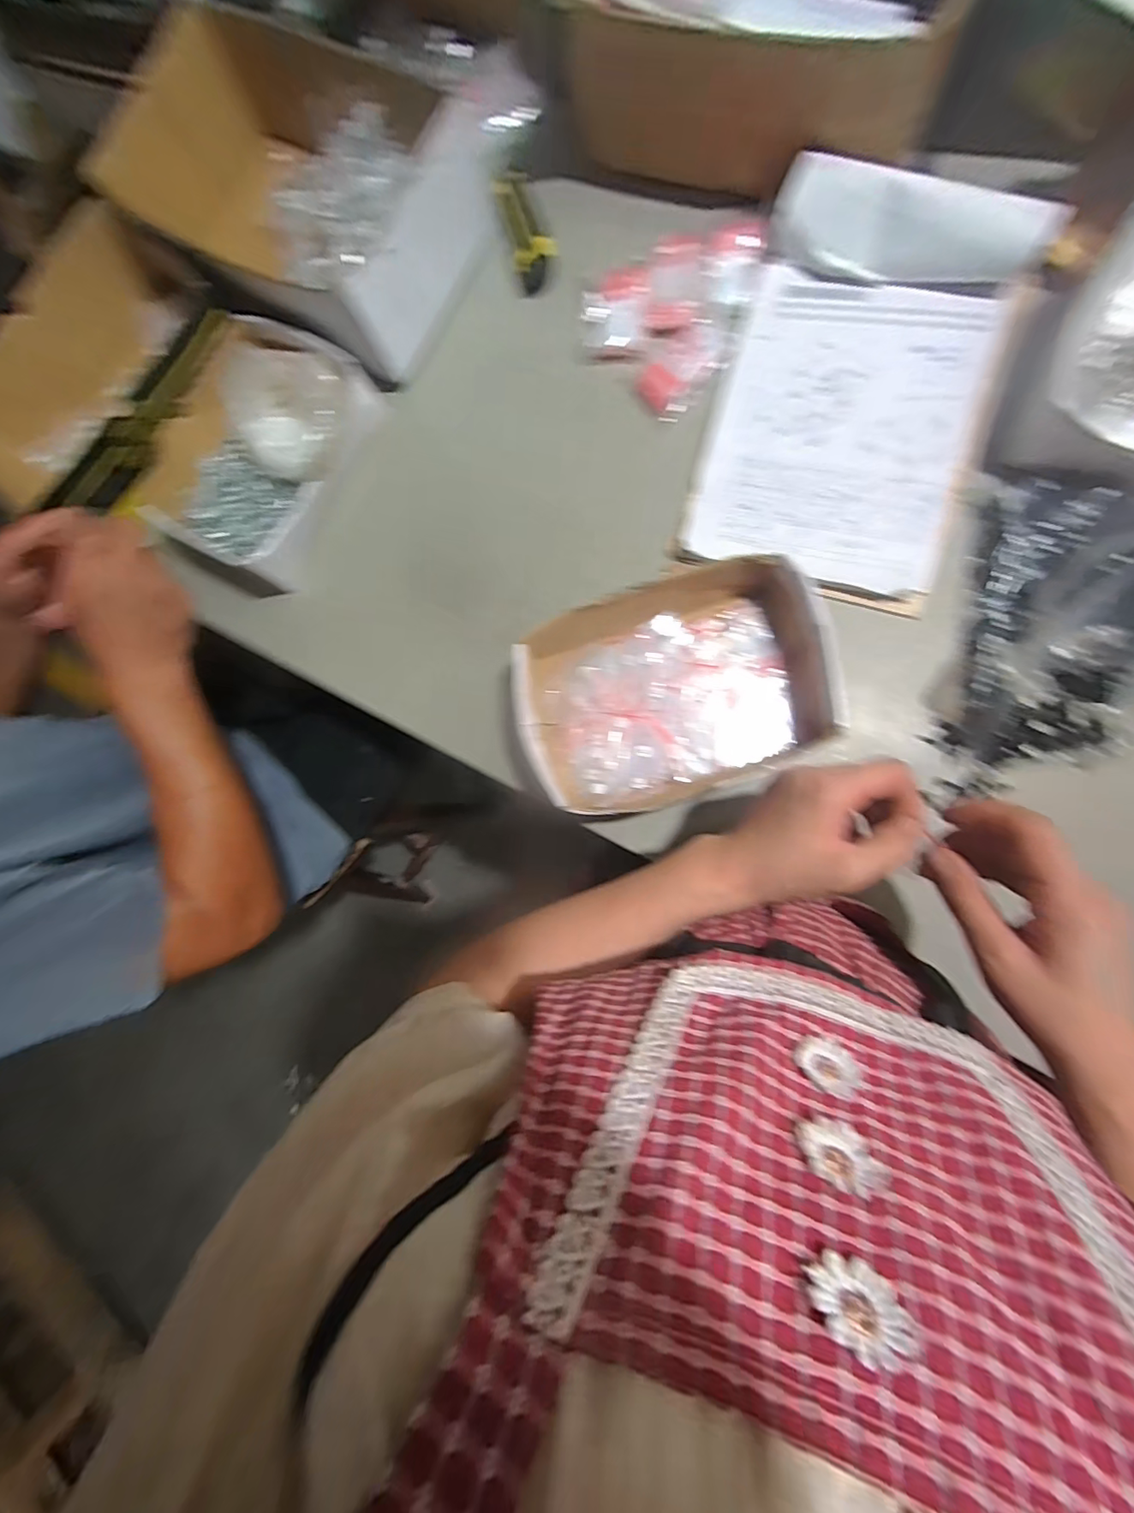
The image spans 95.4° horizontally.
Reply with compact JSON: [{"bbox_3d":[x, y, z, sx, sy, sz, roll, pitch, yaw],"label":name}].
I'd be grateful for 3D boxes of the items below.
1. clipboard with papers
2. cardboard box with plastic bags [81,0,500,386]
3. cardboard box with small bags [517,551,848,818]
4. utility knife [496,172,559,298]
[{"bbox_3d":[0.249,-0.313,0.447,0.224,0.049,0.334,18,89,8],"label":"clipboard with papers"},{"bbox_3d":[-0.257,-0.574,0.523,0.316,0.120,0.259,29,92,13],"label":"cardboard box with plastic bags"},{"bbox_3d":[0.085,-0.059,0.446,0.252,0.061,0.177,-18,84,6],"label":"cardboard box with small bags"},{"bbox_3d":[-0.042,-0.554,0.541,0.042,0.013,0.136,-16,84,6],"label":"utility knife"}]

